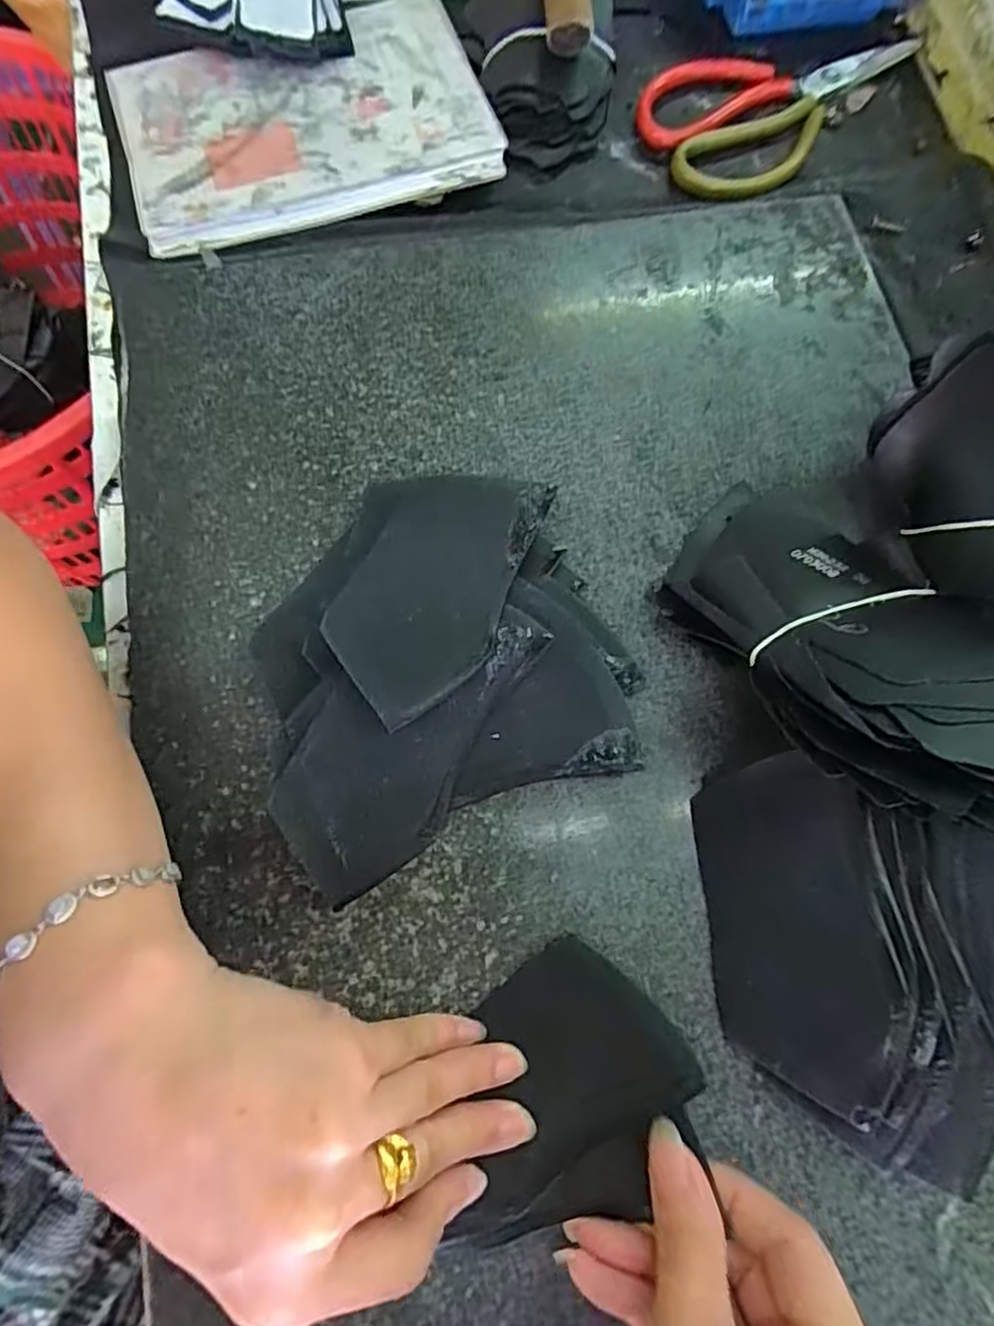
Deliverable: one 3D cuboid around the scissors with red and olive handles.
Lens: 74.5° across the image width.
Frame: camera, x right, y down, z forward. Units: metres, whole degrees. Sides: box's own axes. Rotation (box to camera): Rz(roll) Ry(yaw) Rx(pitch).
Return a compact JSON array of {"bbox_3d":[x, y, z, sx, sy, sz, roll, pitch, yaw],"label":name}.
[{"bbox_3d":[0.173,-0.357,0.403,0.188,0.012,0.101,-41,79,-12],"label":"scissors with red and olive handles"}]

